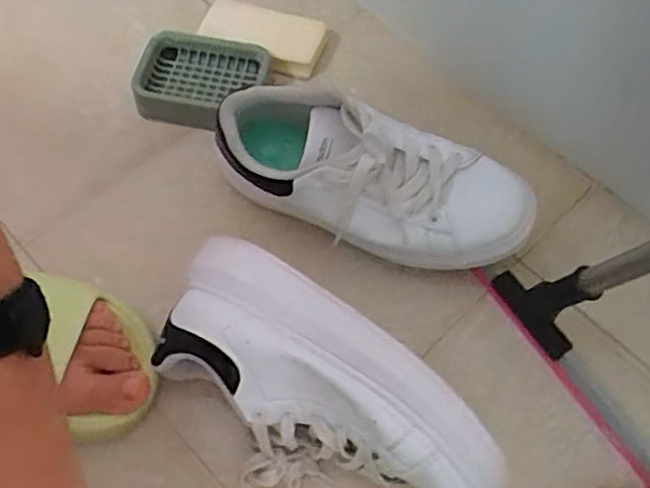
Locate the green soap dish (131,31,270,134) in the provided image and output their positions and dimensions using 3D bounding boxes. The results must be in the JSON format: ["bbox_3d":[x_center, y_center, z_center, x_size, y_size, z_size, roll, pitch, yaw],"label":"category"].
[{"bbox_3d":[-0.126,-0.156,0.616,0.116,0.036,0.095,16,62,6],"label":"green soap dish"}]

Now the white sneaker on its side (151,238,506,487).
[{"bbox_3d":[-0.012,0.109,0.440,0.246,0.111,0.108,40,67,17],"label":"white sneaker on its side"}]

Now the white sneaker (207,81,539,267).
[{"bbox_3d":[0.033,-0.046,0.515,0.256,0.115,0.087,16,62,8],"label":"white sneaker"}]

